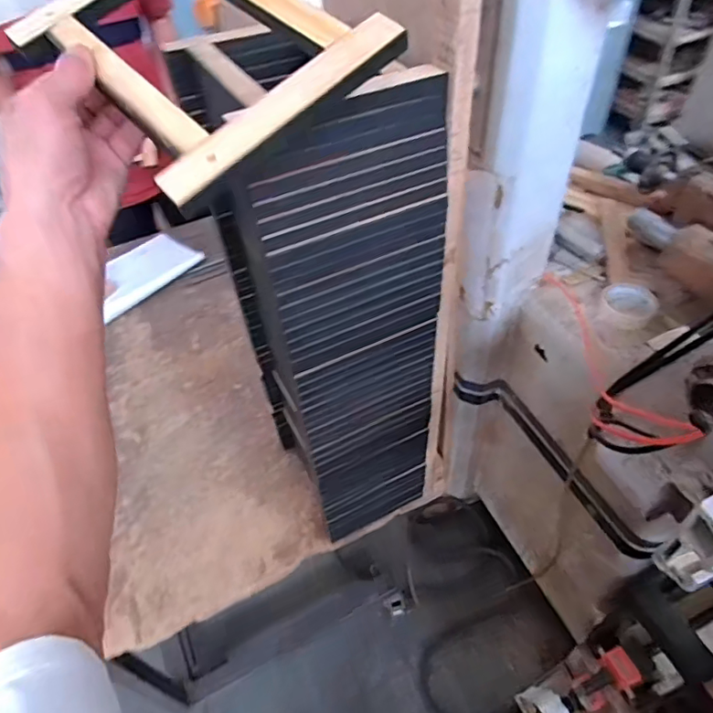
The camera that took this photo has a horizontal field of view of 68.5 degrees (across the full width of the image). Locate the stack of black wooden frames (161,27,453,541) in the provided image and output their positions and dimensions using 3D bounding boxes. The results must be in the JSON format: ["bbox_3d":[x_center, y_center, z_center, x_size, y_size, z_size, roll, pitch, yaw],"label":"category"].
[{"bbox_3d":[-0.023,-0.035,0.668,0.217,0.664,0.250,-19,49,-11],"label":"stack of black wooden frames"}]

